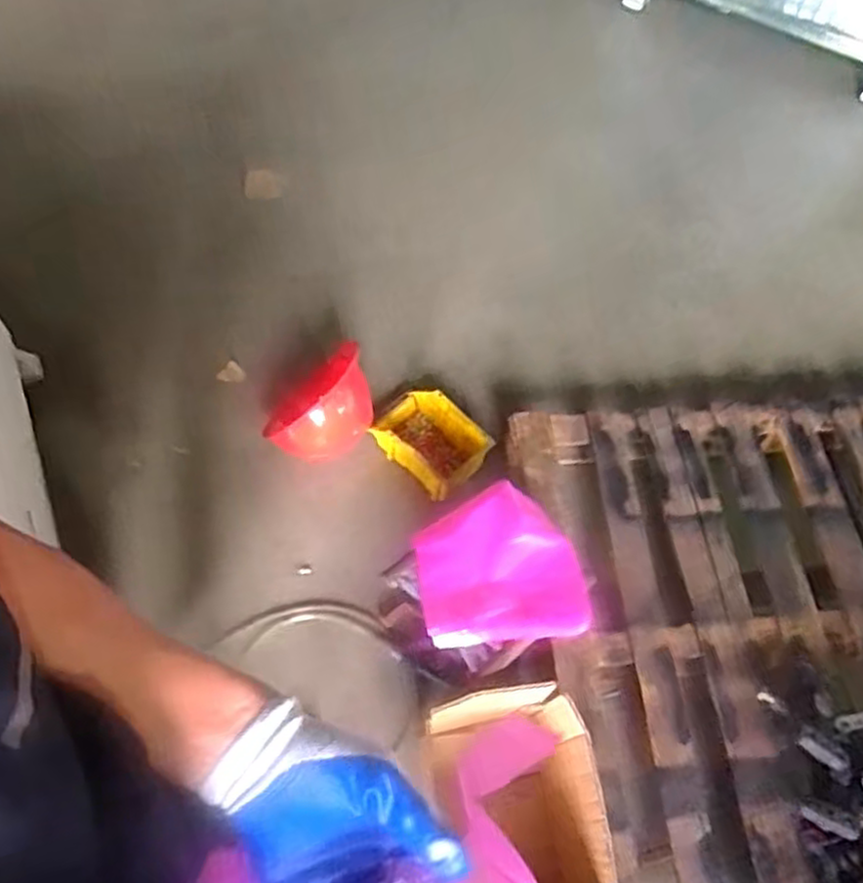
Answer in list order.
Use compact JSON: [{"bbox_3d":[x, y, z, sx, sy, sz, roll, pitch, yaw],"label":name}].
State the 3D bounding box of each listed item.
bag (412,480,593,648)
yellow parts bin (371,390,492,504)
[{"bbox_3d":[0.110,0.202,1.240,0.269,0.044,0.276,-6,61,-8],"label":"bag"},{"bbox_3d":[0.000,0.010,1.613,0.169,0.122,0.237,-38,70,-22],"label":"yellow parts bin"}]

